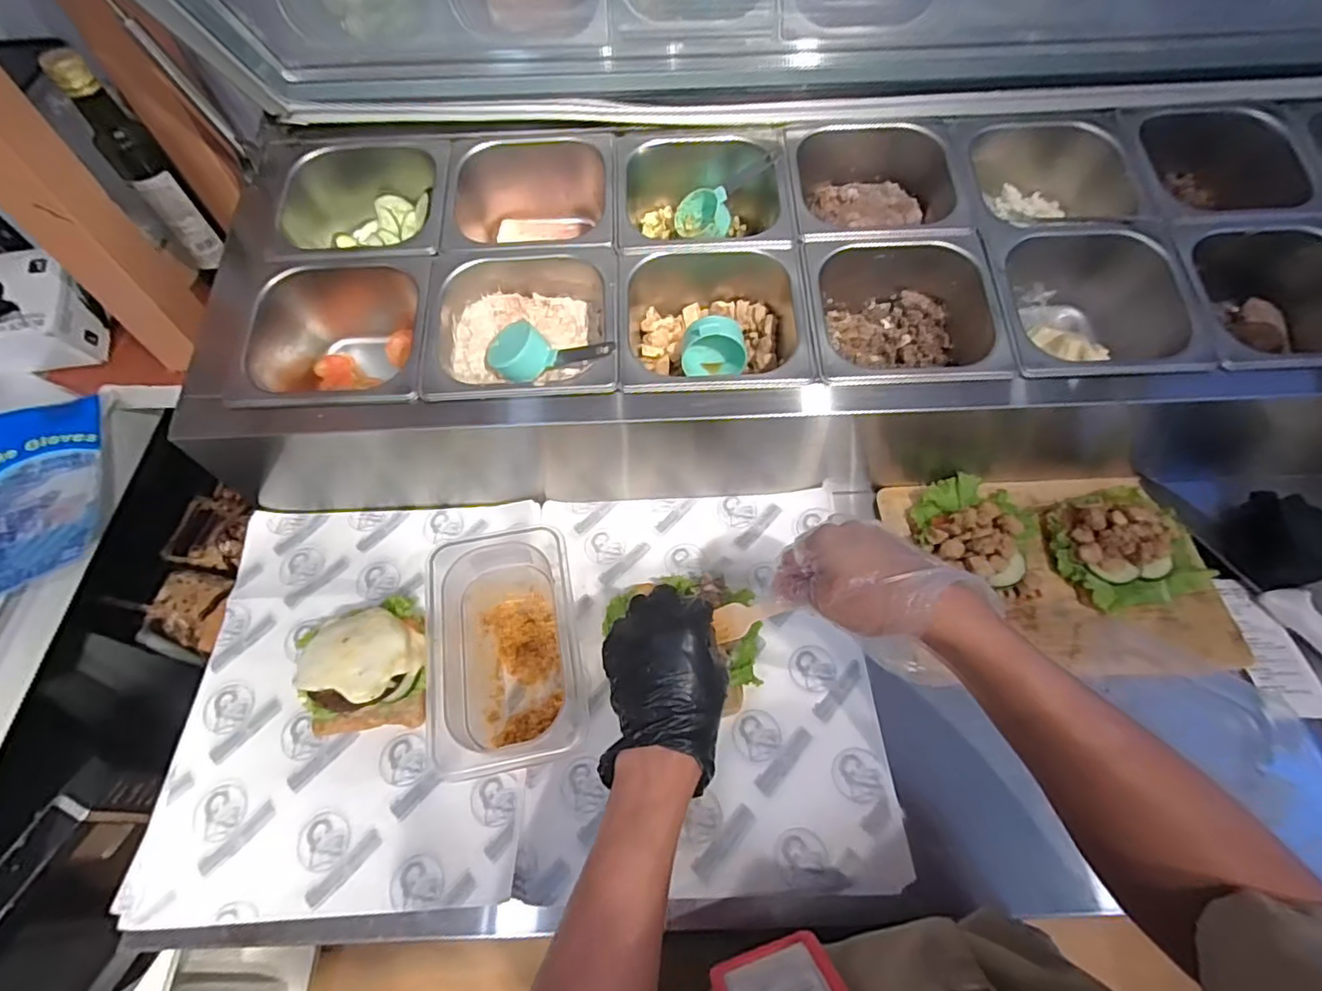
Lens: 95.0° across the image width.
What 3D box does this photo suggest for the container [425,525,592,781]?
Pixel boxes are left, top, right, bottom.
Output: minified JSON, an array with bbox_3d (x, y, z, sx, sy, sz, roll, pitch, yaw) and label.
[{"bbox_3d":[-0.111,0.136,0.490,0.101,0.142,0.164,-11,61,-5],"label":"container"}]

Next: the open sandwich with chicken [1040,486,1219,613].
[{"bbox_3d":[0.446,0.042,0.571,0.136,0.039,0.116,-13,61,-6],"label":"open sandwich with chicken"}]

